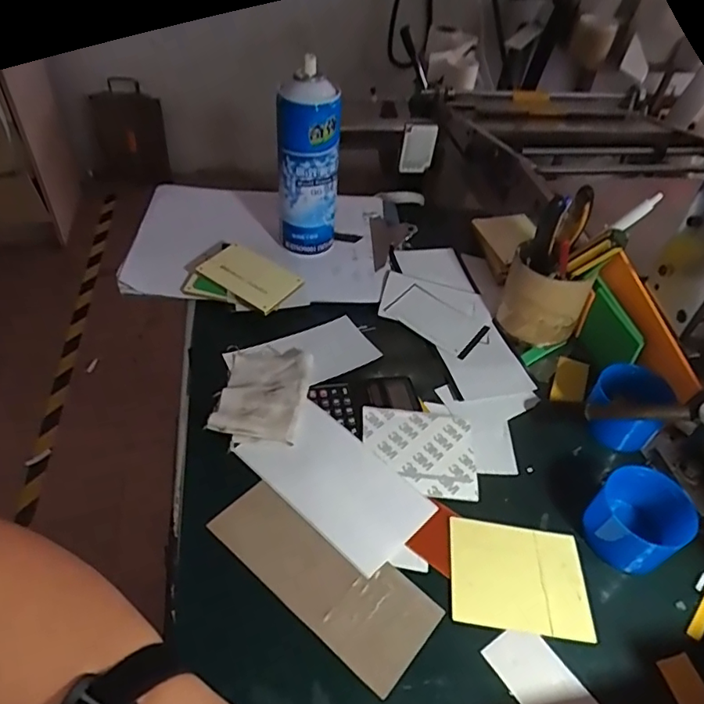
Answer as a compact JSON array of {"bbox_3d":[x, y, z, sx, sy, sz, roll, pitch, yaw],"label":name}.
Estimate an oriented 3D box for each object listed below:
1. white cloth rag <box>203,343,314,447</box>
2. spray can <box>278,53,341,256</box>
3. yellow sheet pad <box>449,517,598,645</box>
[{"bbox_3d":[-0.079,0.032,0.495,0.075,0.016,0.111,8,45,2],"label":"white cloth rag"},{"bbox_3d":[-0.045,-0.196,0.583,0.060,0.199,0.055,-2,46,-8],"label":"spray can"},{"bbox_3d":[0.123,0.165,0.402,0.100,0.004,0.077,8,45,2],"label":"yellow sheet pad"}]

